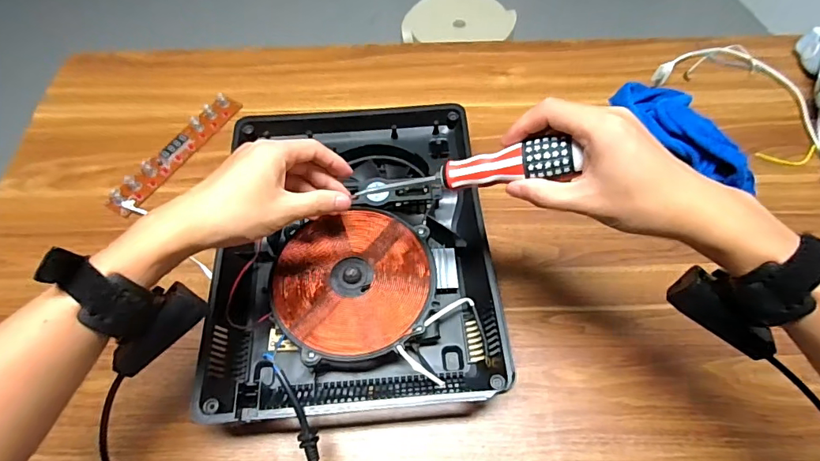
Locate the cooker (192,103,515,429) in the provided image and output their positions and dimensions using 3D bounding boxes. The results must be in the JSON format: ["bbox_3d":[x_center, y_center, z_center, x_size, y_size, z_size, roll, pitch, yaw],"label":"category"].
[{"bbox_3d":[-0.060,0.015,0.499,0.272,0.055,0.344,-6,60,-3],"label":"cooker"}]

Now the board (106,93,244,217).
[{"bbox_3d":[-0.295,-0.100,0.598,0.035,0.025,0.205,28,64,15],"label":"board"}]

